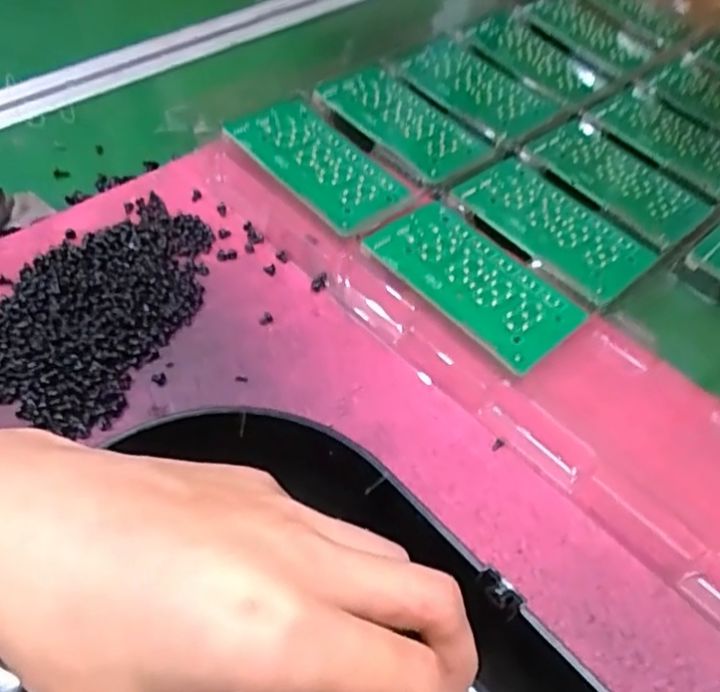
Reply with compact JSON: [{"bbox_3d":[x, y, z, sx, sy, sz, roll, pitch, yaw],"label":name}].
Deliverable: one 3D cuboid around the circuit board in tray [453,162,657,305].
[{"bbox_3d":[0.106,-0.068,0.360,0.057,0.005,0.102,-35,63,-27],"label":"circuit board in tray"}]

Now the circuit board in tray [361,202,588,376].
[{"bbox_3d":[0.058,-0.034,0.326,0.060,0.009,0.102,-35,63,-27],"label":"circuit board in tray"}]

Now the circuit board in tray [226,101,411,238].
[{"bbox_3d":[-0.024,-0.105,0.367,0.058,0.009,0.103,-35,63,-27],"label":"circuit board in tray"}]

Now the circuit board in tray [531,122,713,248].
[{"bbox_3d":[0.159,-0.102,0.397,0.057,0.007,0.100,-35,63,-27],"label":"circuit board in tray"}]

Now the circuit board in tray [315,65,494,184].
[{"bbox_3d":[0.027,-0.143,0.409,0.059,0.005,0.107,-33,62,-26],"label":"circuit board in tray"}]

